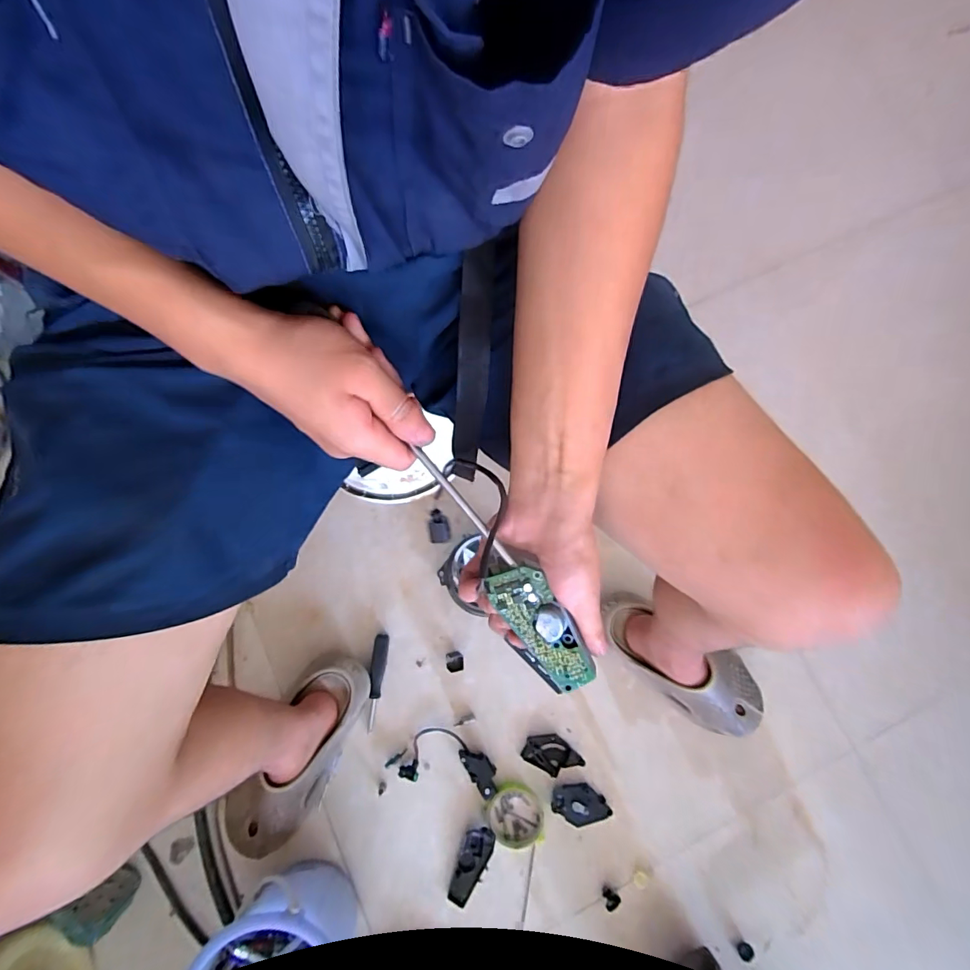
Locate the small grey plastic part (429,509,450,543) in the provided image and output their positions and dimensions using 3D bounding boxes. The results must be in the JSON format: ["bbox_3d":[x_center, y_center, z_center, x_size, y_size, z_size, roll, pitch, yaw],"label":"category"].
[{"bbox_3d":[-0.045,0.040,0.457,0.018,0.012,0.031,-6,79,-3],"label":"small grey plastic part"}]

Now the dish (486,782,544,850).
[{"bbox_3d":[0.046,0.506,0.731,0.084,0.022,0.088,0,78,-2],"label":"dish"}]

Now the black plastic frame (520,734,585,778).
[{"bbox_3d":[0.106,0.426,0.750,0.088,0.013,0.053,28,79,4],"label":"black plastic frame"}]

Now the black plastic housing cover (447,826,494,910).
[{"bbox_3d":[-0.020,0.566,0.703,0.042,0.023,0.113,19,78,2],"label":"black plastic housing cover"}]

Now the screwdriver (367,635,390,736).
[{"bbox_3d":[-0.172,0.313,0.752,0.023,0.016,0.146,5,78,-1],"label":"screwdriver"}]

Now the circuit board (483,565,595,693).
[{"bbox_3d":[0.041,0.102,0.333,0.036,0.010,0.101,-30,101,10],"label":"circuit board"}]

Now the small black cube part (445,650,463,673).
[{"bbox_3d":[-0.050,0.285,0.768,0.028,0.032,0.032,-4,79,-3],"label":"small black cube part"}]

